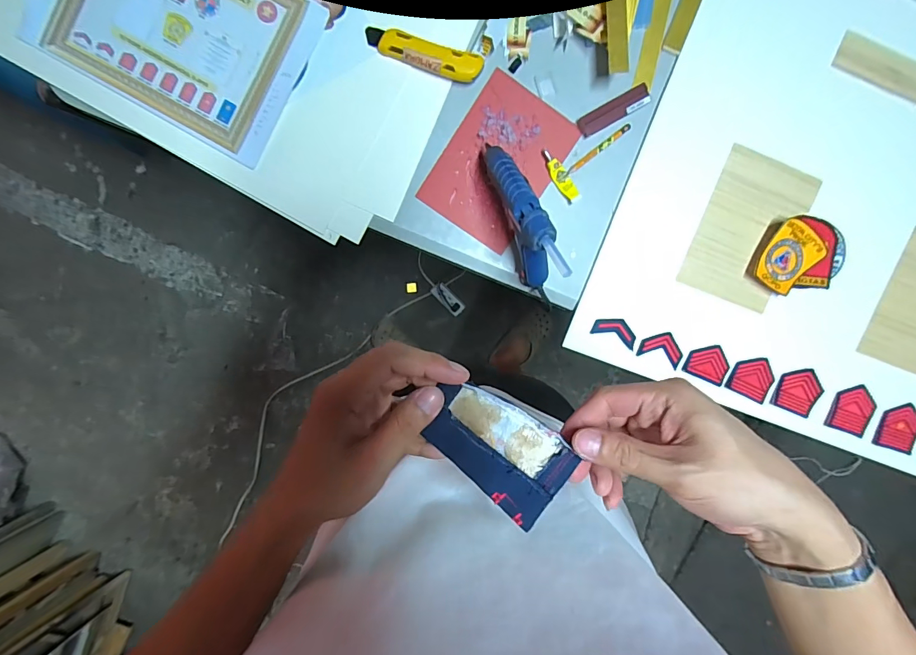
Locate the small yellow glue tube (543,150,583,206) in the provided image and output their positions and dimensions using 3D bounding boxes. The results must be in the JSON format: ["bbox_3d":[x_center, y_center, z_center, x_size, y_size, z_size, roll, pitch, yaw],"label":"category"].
[{"bbox_3d":[0.136,-0.201,0.575,0.022,0.005,0.077,-33,97,0],"label":"small yellow glue tube"}]

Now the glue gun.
[{"bbox_3d":[0.074,-0.134,0.509,0.035,0.146,0.178,-20,97,-1],"label":"glue gun"}]

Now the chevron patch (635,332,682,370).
[{"bbox_3d":[0.289,0.028,0.610,0.063,0.006,0.043,20,102,-4],"label":"chevron patch"}]

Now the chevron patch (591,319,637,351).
[{"bbox_3d":[0.222,0.005,0.604,0.066,0.005,0.032,21,94,-5],"label":"chevron patch"}]

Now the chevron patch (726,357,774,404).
[{"bbox_3d":[0.424,0.071,0.622,0.062,0.008,0.058,24,100,-3],"label":"chevron patch"}]

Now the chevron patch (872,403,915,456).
[{"bbox_3d":[0.658,0.148,0.641,0.066,0.006,0.070,16,95,-5],"label":"chevron patch"}]

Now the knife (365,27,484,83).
[{"bbox_3d":[-0.043,-0.340,0.538,0.145,0.024,0.032,15,95,-5],"label":"knife"}]

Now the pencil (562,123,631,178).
[{"bbox_3d":[0.185,-0.235,0.576,0.106,0.008,0.009,-37,97,1],"label":"pencil"}]

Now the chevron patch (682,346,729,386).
[{"bbox_3d":[0.357,0.050,0.616,0.064,0.006,0.051,21,101,-6],"label":"chevron patch"}]

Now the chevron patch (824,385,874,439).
[{"bbox_3d":[0.575,0.119,0.635,0.062,0.009,0.072,20,89,-1],"label":"chevron patch"}]

